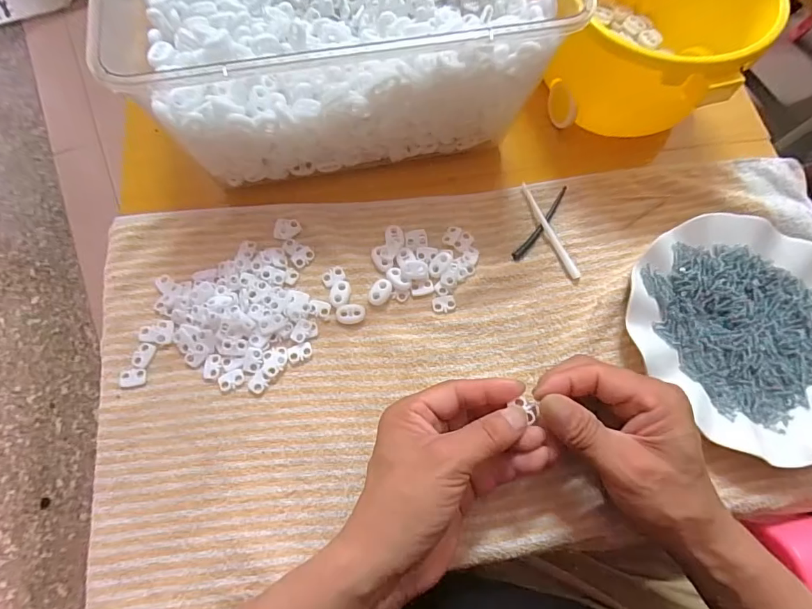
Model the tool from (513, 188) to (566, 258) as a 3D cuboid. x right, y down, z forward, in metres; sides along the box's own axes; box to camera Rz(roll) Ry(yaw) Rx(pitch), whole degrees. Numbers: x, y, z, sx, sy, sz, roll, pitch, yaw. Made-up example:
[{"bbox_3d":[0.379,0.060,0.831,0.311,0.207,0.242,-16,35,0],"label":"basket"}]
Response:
[{"bbox_3d":[0.116,-0.069,0.378,0.008,0.006,0.085,36,73,11],"label":"tool"}]

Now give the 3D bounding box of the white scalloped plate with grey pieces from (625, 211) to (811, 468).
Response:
[{"bbox_3d":[0.268,0.018,0.343,0.175,0.023,0.180,1,70,-2],"label":"white scalloped plate with grey pieces"}]

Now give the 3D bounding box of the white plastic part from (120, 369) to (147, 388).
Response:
[{"bbox_3d":[-0.199,0.054,0.324,0.017,0.004,0.013,-5,70,-4],"label":"white plastic part"}]

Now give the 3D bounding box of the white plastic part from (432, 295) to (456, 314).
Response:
[{"bbox_3d":[0.030,-0.001,0.351,0.018,0.004,0.013,-8,70,-5],"label":"white plastic part"}]

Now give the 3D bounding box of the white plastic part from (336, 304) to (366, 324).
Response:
[{"bbox_3d":[-0.043,0.007,0.345,0.022,0.004,0.016,-4,70,-4],"label":"white plastic part"}]

